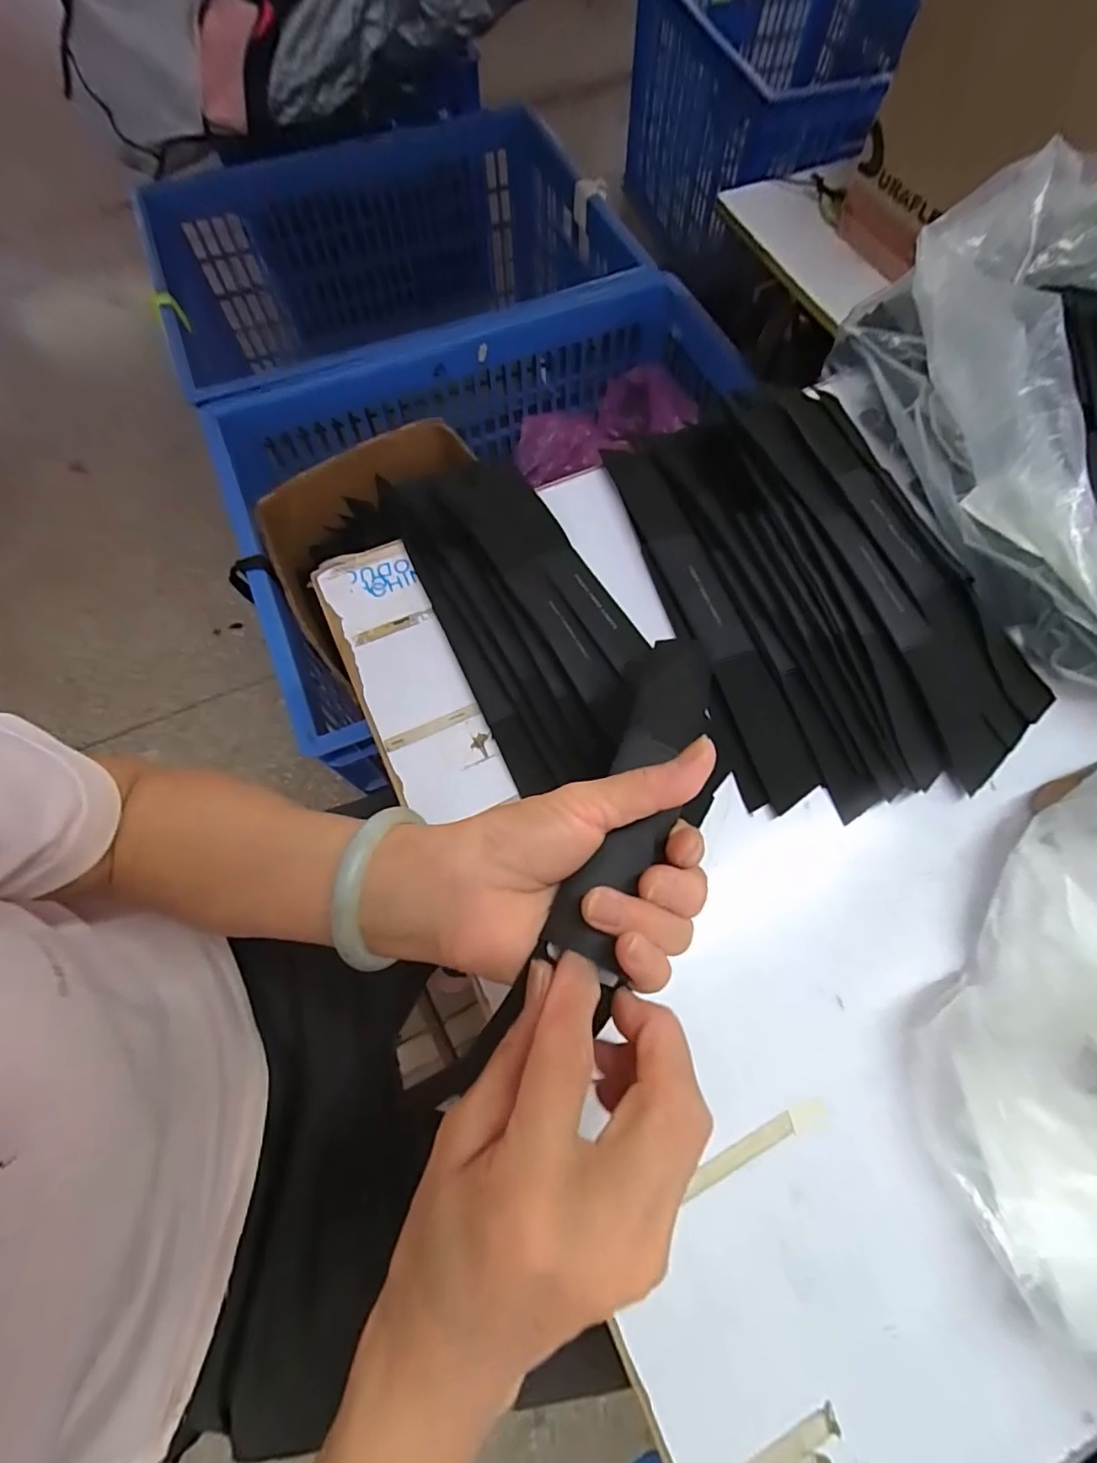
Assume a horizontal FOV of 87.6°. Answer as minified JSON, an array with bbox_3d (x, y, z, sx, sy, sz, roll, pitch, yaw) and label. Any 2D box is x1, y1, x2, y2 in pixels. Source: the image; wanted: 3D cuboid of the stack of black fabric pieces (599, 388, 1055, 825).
[{"bbox_3d":[0.188,-0.110,0.402,0.211,0.049,0.323,-16,69,-7],"label":"stack of black fabric pieces"}]

